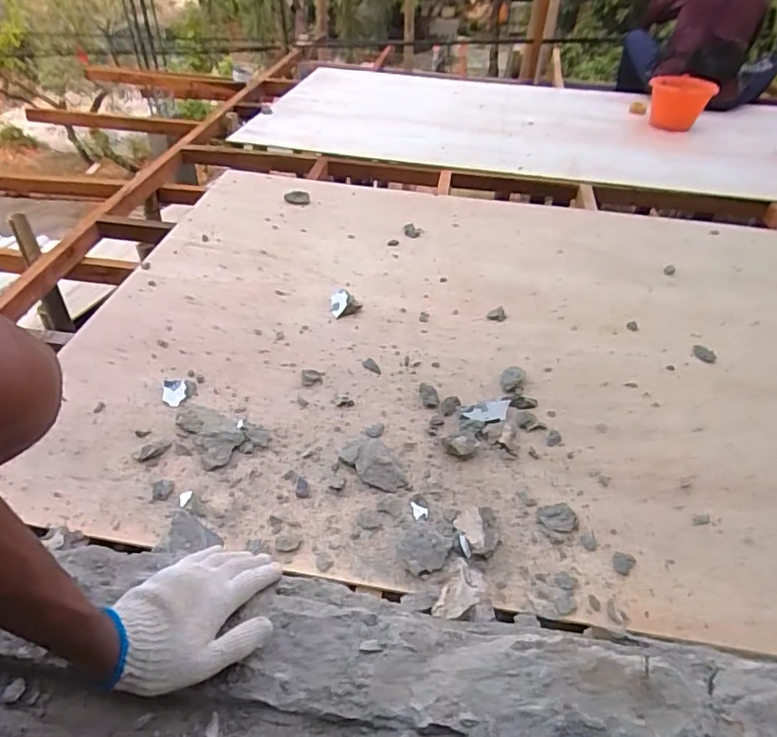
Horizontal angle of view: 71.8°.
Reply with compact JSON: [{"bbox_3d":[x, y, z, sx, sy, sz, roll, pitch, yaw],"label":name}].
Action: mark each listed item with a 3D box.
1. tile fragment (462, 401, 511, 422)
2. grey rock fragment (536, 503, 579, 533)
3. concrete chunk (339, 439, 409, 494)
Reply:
[{"bbox_3d":[0.173,0.077,0.937,0.082,0.013,0.042,-4,45,-4],"label":"tile fragment"},{"bbox_3d":[0.253,0.224,0.802,0.056,0.013,0.043,-3,44,-3],"label":"grey rock fragment"},{"bbox_3d":[-0.023,0.153,0.867,0.065,0.027,0.120,-30,52,-28],"label":"concrete chunk"}]

